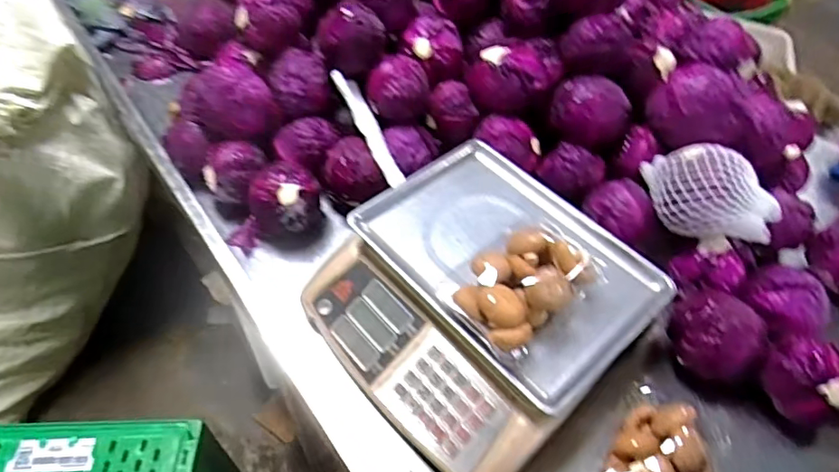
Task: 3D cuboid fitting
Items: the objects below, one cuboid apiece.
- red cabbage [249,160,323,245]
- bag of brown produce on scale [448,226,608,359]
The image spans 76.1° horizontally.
[{"bbox_3d":[-0.201,-0.049,0.814,0.104,0.113,0.107,-11,53,-12],"label":"red cabbage"},{"bbox_3d":[0.121,0.049,0.605,0.164,0.056,0.107,-35,61,-26],"label":"bag of brown produce on scale"}]

